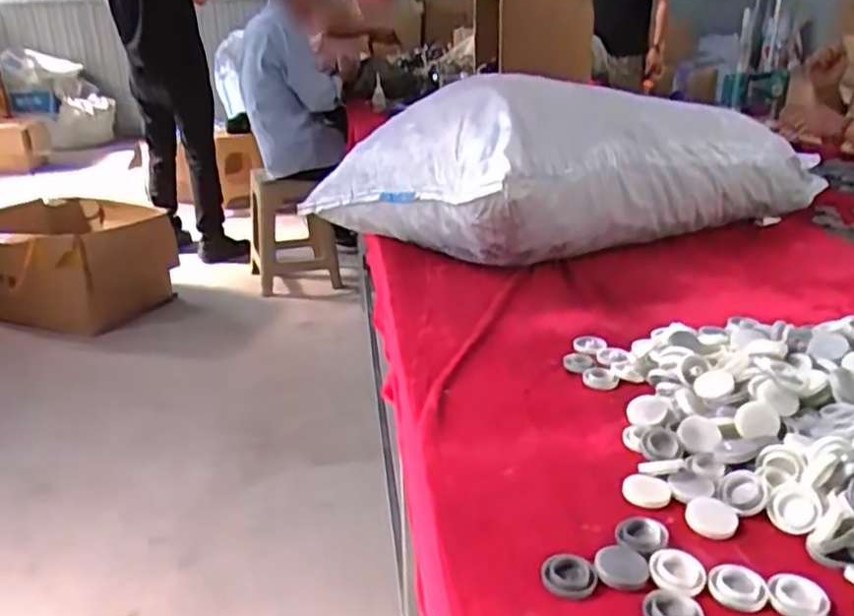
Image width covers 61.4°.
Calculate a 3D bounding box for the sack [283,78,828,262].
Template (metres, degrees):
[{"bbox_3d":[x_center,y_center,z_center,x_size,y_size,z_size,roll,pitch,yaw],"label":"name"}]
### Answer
[{"bbox_3d":[0.219,-0.253,1.200,0.714,0.227,0.482,-19,28,-34],"label":"sack"}]

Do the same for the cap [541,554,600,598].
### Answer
[{"bbox_3d":[0.091,0.171,0.459,0.034,0.007,0.030,11,25,29],"label":"cap"}]

